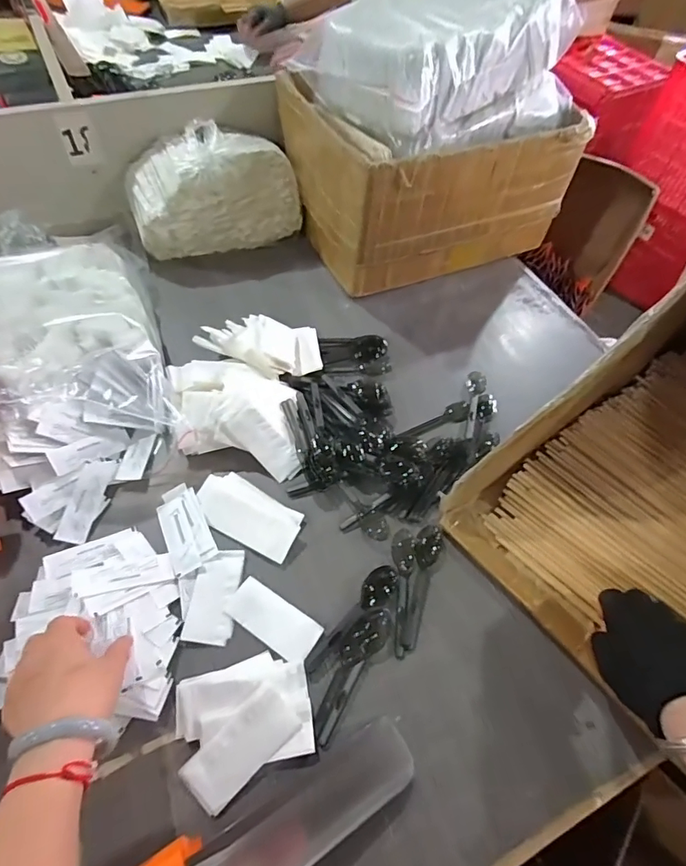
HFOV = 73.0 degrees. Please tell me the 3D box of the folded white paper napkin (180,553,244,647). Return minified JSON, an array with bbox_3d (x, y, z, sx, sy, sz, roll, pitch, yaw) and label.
[{"bbox_3d":[-0.133,0.170,0.485,0.045,0.005,0.094,6,57,-1],"label":"folded white paper napkin"}]

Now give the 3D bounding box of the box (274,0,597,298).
[{"bbox_3d":[0.139,-0.463,0.733,0.403,0.321,0.275,-18,60,-16],"label":"box"}]

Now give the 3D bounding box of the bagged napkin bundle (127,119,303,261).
[{"bbox_3d":[-0.208,-0.390,0.759,0.264,0.150,0.094,-13,59,-13],"label":"bagged napkin bundle"}]

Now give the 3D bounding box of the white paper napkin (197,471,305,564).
[{"bbox_3d":[-0.109,0.090,0.533,0.127,0.010,0.067,26,58,12],"label":"white paper napkin"}]

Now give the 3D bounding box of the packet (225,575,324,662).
[{"bbox_3d":[-0.072,0.194,0.478,0.096,0.005,0.044,31,60,15],"label":"packet"}]

